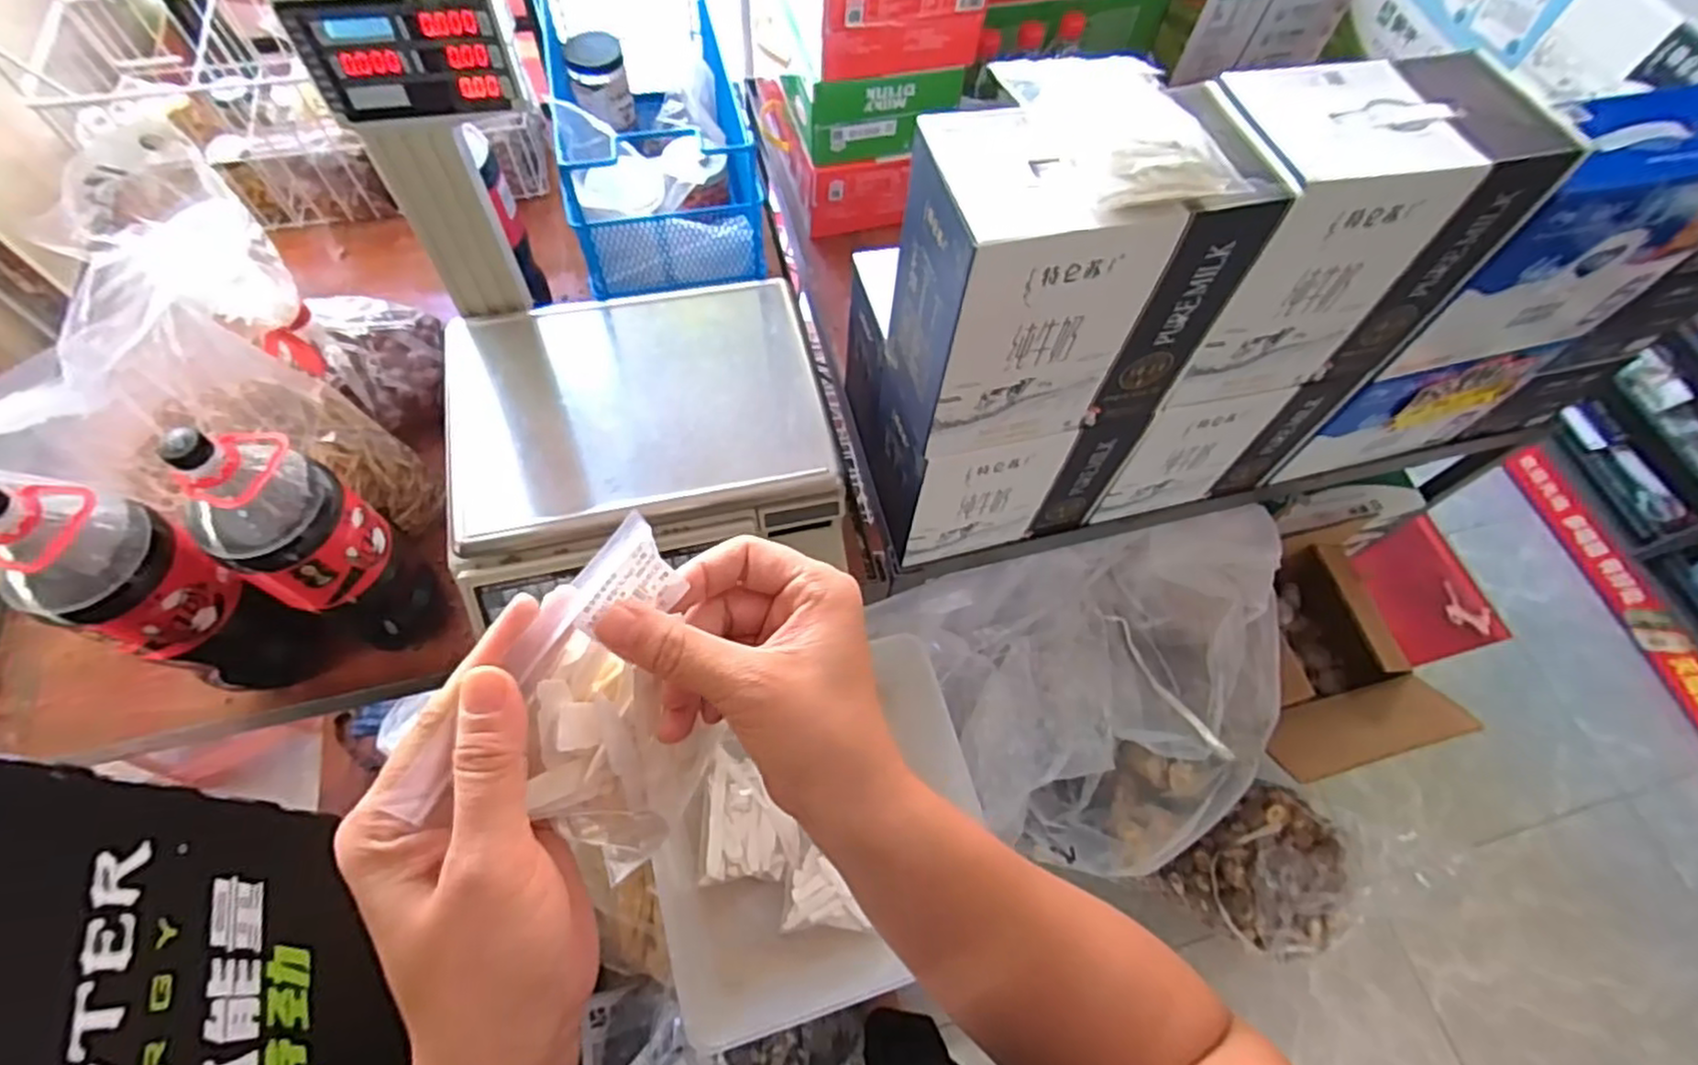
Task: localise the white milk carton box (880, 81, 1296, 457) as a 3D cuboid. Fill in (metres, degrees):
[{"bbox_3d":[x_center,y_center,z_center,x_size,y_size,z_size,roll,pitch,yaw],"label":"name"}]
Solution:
[{"bbox_3d":[0.164,-0.200,0.580,0.224,0.247,0.135,-11,65,-8],"label":"white milk carton box"}]

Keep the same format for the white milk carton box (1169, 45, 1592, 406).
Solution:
[{"bbox_3d":[0.389,-0.251,0.621,0.223,0.225,0.152,-11,65,-8],"label":"white milk carton box"}]

